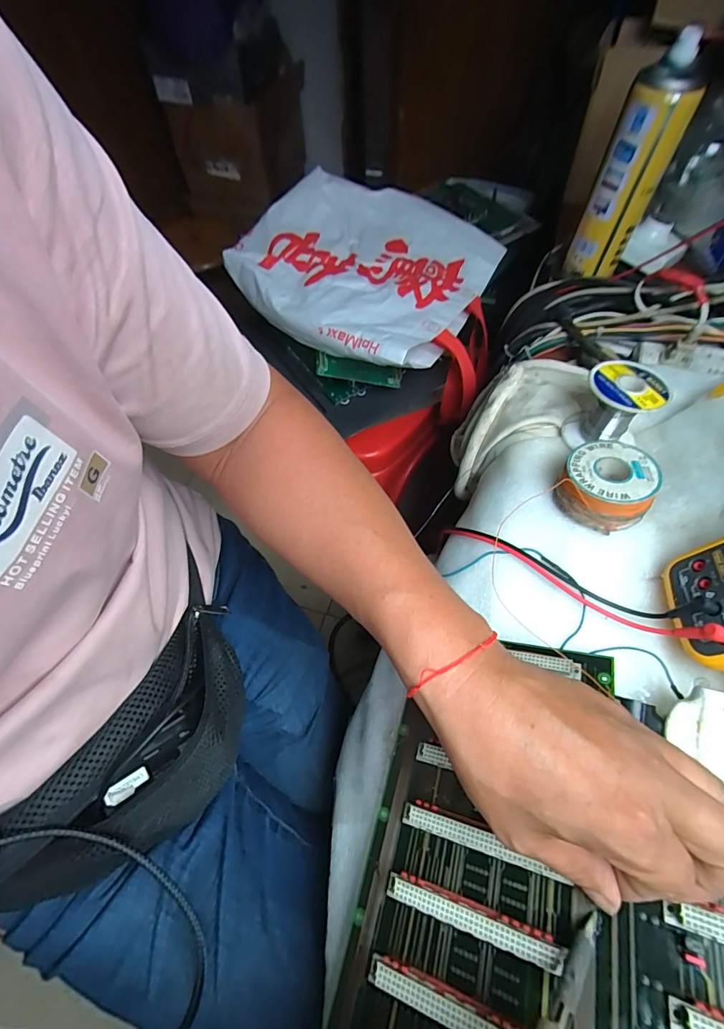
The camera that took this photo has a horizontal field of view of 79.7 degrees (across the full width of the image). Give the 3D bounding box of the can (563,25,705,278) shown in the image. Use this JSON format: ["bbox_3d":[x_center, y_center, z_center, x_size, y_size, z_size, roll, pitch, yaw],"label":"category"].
[{"bbox_3d":[0.296,-0.379,0.477,0.064,0.184,0.061,24,64,15],"label":"can"}]

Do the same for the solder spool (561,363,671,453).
[{"bbox_3d":[0.224,-0.095,0.387,0.063,0.062,0.059,11,62,8],"label":"solder spool"}]

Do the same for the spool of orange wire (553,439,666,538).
[{"bbox_3d":[0.199,-0.025,0.356,0.066,0.038,0.068,-1,61,2],"label":"spool of orange wire"}]

